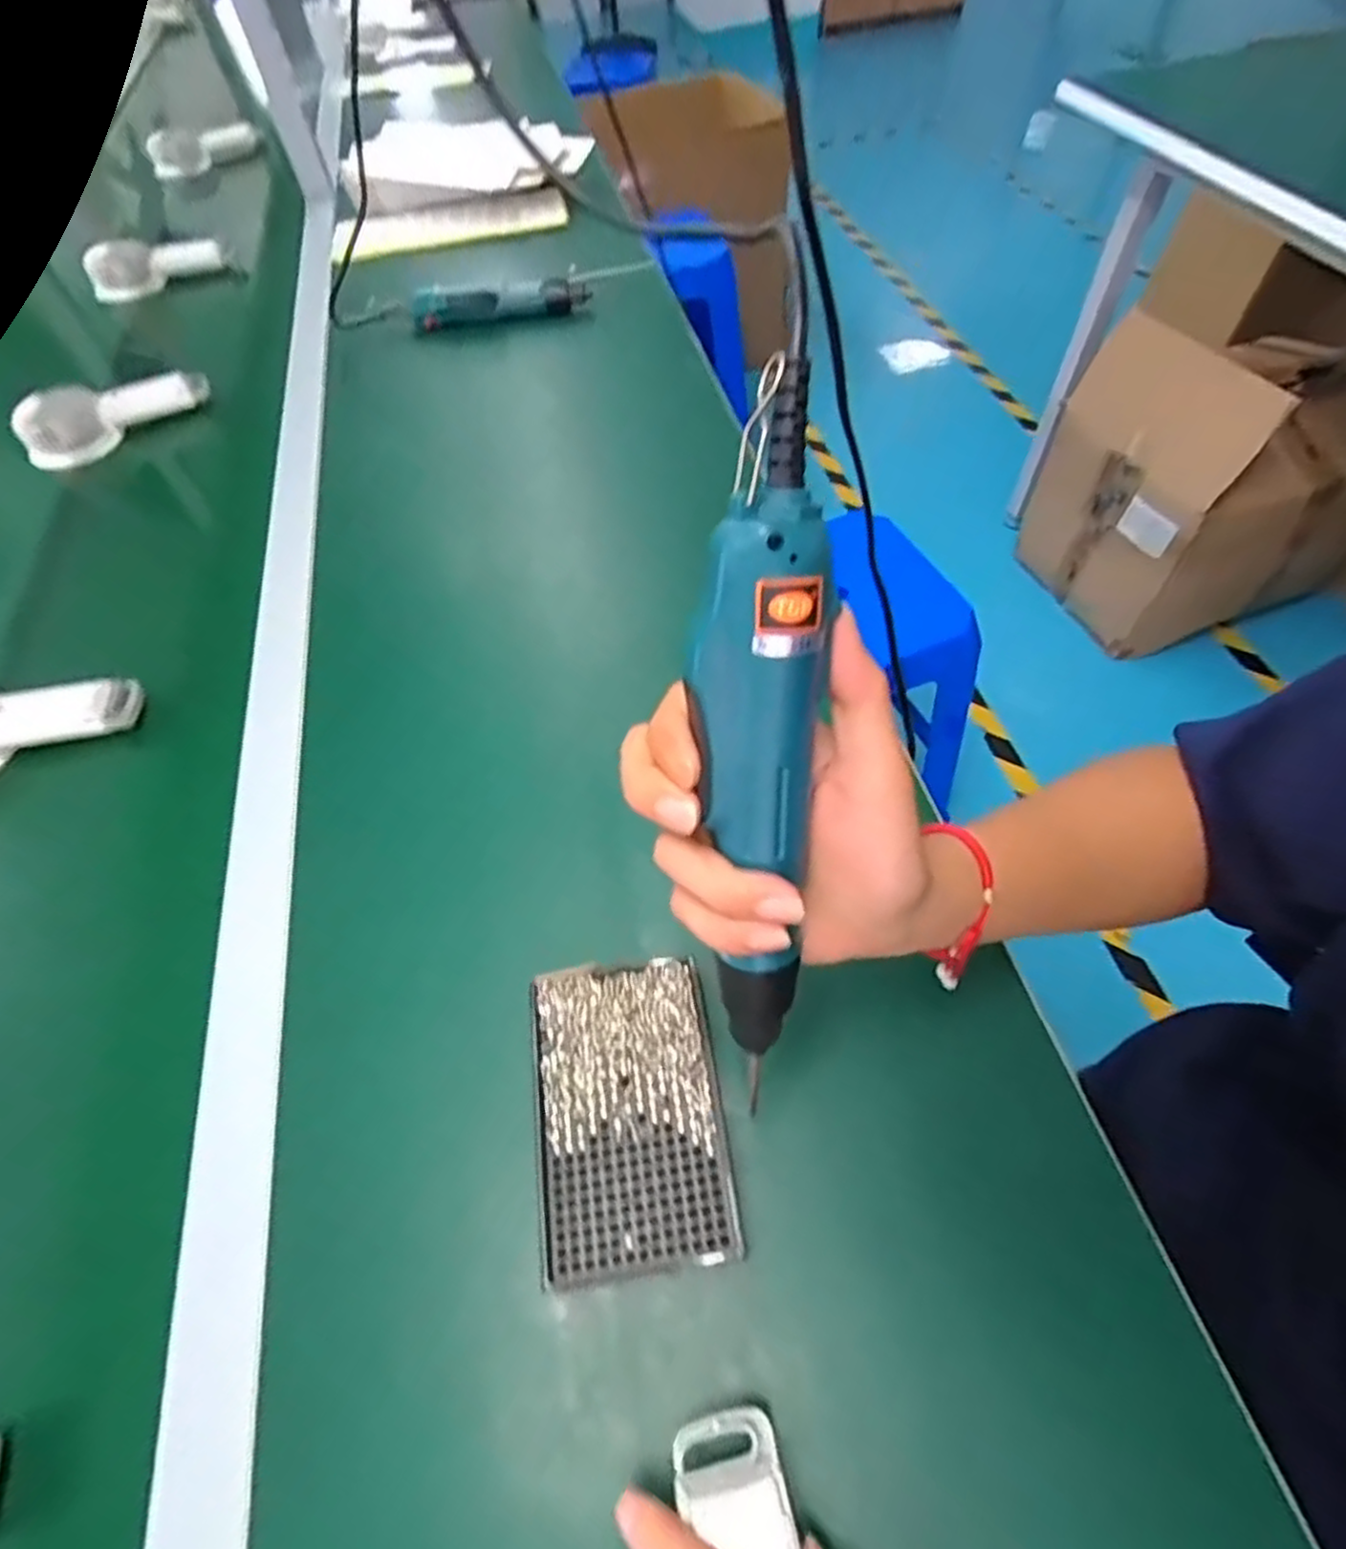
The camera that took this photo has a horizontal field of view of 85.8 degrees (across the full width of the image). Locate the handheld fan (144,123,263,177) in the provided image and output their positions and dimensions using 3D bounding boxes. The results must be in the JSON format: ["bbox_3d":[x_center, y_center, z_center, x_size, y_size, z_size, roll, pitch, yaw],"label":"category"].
[{"bbox_3d":[-0.838,-1.129,1.303,0.189,0.066,0.040,-12,57,-3],"label":"handheld fan"}]

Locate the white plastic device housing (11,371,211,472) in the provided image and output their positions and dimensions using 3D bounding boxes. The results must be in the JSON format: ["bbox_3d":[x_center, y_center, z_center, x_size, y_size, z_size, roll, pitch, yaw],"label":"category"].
[{"bbox_3d":[-0.602,-0.391,0.782,0.188,0.053,0.065,-24,58,-11],"label":"white plastic device housing"}]

